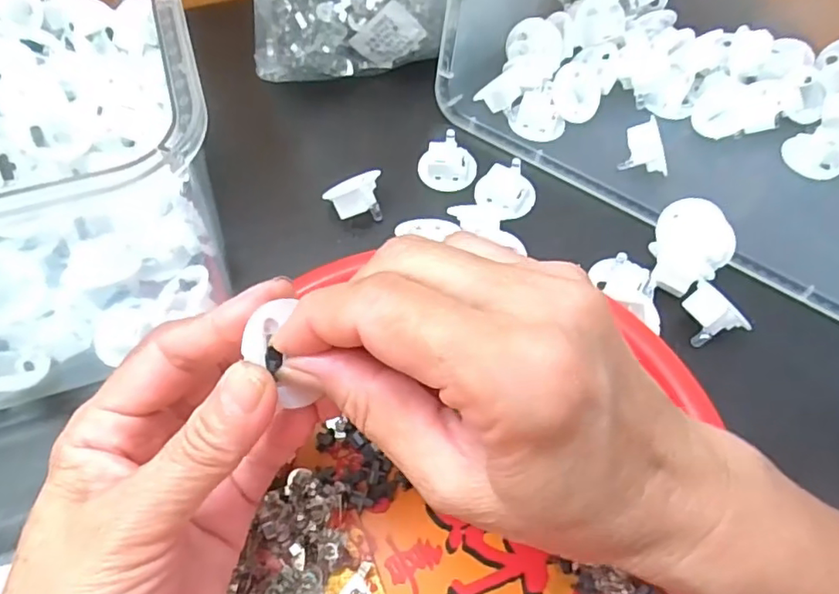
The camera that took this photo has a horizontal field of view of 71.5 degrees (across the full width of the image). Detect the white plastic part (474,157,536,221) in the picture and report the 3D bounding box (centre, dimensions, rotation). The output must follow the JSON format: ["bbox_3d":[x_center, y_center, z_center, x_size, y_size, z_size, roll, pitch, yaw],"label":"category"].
[{"bbox_3d":[0.048,-0.059,0.319,0.031,0.019,0.027,25,64,13],"label":"white plastic part"}]

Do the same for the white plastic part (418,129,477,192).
[{"bbox_3d":[0.016,-0.075,0.328,0.031,0.020,0.025,12,62,6],"label":"white plastic part"}]

